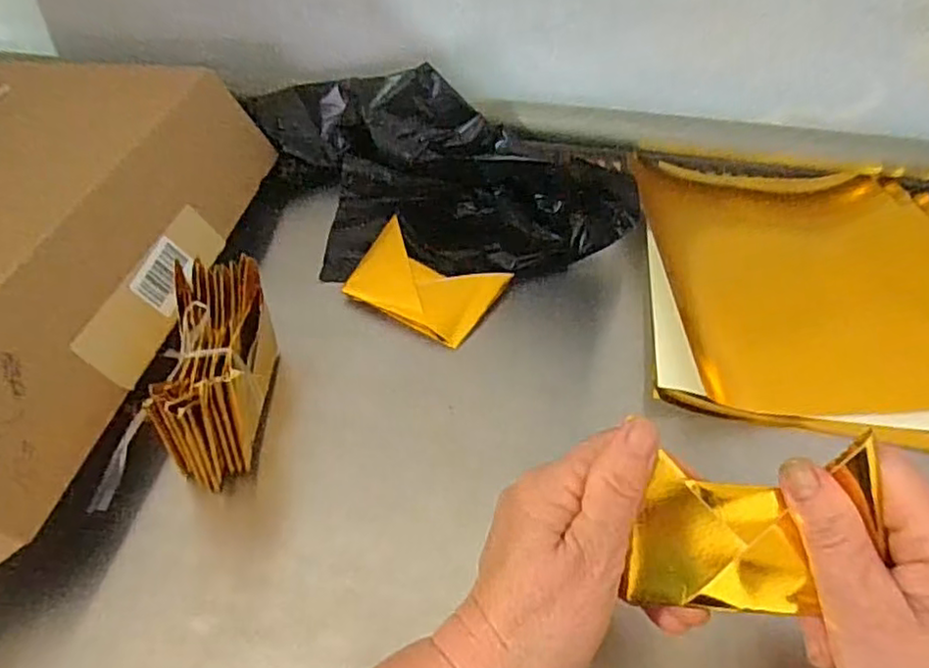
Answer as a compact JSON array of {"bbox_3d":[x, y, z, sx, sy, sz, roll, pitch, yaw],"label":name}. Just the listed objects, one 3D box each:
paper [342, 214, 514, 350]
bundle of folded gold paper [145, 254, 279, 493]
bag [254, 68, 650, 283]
[{"bbox_3d":[-0.028,-0.036,0.480,0.098,0.006,0.070,27,64,11],"label":"paper"},{"bbox_3d":[-0.139,0.025,0.389,0.047,0.085,0.115,-4,47,-3],"label":"bundle of folded gold paper"},{"bbox_3d":[-0.022,-0.143,0.532,0.281,0.081,0.220,-14,49,-12],"label":"bag"}]

